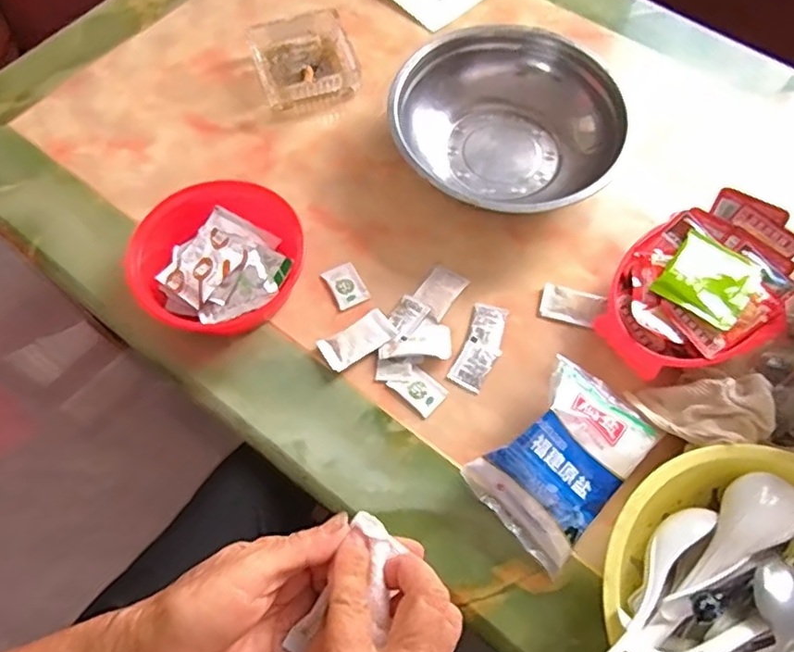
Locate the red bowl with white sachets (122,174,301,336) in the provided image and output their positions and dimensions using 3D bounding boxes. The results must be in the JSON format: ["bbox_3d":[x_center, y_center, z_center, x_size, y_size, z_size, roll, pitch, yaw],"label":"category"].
[{"bbox_3d":[-0.183,-0.068,0.633,0.155,0.062,0.153,0,63,0],"label":"red bowl with white sachets"}]

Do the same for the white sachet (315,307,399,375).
[{"bbox_3d":[-0.039,0.013,0.619,0.076,0.009,0.039,-31,67,-14],"label":"white sachet"}]

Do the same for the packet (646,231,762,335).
[{"bbox_3d":[0.301,-0.046,0.593,0.079,0.009,0.088,37,70,16],"label":"packet"}]

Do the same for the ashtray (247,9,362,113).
[{"bbox_3d":[-0.118,-0.335,0.785,0.124,0.030,0.135,-19,65,-9],"label":"ashtray"}]

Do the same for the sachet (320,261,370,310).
[{"bbox_3d":[-0.054,-0.042,0.653,0.035,0.005,0.050,-26,66,-12],"label":"sachet"}]

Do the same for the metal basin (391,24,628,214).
[{"bbox_3d":[0.119,-0.217,0.694,0.233,0.089,0.234,0,63,0],"label":"metal basin"}]

